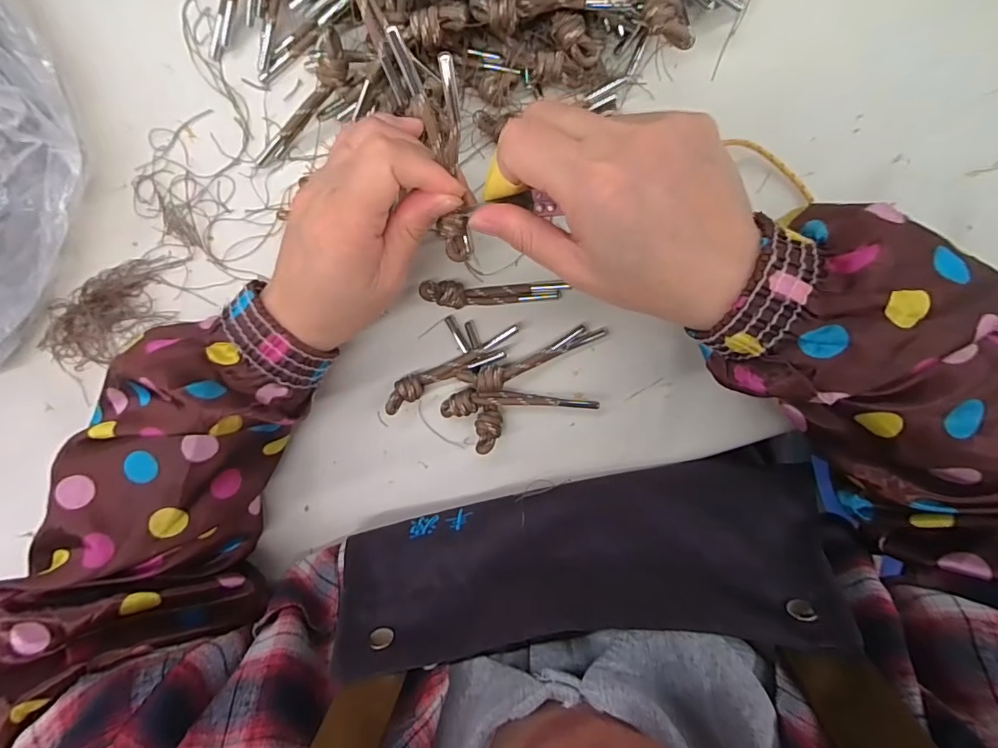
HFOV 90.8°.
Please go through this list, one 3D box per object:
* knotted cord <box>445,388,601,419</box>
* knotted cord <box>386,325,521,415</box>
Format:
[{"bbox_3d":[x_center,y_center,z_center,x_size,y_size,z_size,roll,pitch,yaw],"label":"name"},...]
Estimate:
[{"bbox_3d":[0.011,0.015,0.298,0.093,0.016,0.017,-4,95,5],"label":"knotted cord"},{"bbox_3d":[-0.028,-0.004,0.300,0.090,0.019,0.016,-27,93,7],"label":"knotted cord"}]

